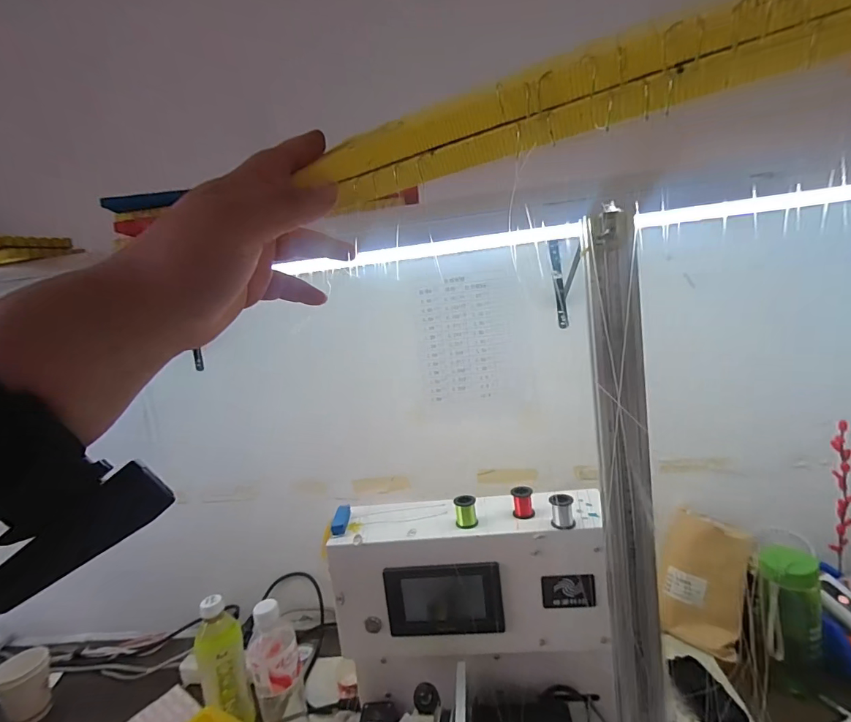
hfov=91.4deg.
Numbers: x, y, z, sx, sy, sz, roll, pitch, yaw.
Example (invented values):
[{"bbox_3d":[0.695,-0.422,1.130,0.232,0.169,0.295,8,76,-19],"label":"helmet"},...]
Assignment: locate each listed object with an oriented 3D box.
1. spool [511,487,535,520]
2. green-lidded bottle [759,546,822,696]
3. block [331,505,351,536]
[{"bbox_3d":[0.122,0.177,0.522,0.025,0.033,0.026,-6,6,13],"label":"spool"},{"bbox_3d":[0.536,0.375,0.610,0.068,0.210,0.078,-2,8,43],"label":"green-lidded bottle"},{"bbox_3d":[-0.112,0.209,0.553,0.018,0.013,0.067,-7,6,-2],"label":"block"}]

